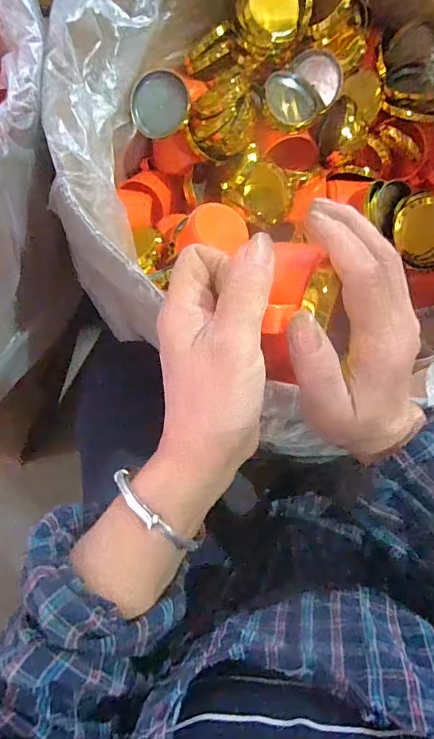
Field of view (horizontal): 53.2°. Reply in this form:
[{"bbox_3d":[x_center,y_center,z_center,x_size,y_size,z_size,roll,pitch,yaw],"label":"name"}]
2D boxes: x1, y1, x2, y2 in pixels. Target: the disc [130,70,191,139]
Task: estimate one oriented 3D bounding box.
[{"bbox_3d":[-0.082,-0.386,0.633,0.081,0.013,0.081,-6,118,-5],"label":"disc"}]

